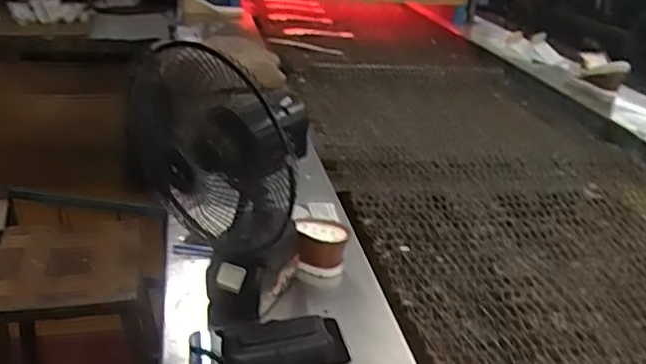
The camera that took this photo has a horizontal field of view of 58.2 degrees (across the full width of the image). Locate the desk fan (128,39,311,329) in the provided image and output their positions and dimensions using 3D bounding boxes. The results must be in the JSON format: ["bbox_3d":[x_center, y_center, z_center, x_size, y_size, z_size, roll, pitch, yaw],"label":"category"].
[{"bbox_3d":[-0.102,0.005,0.612,0.155,0.310,0.153,5,27,1],"label":"desk fan"}]

